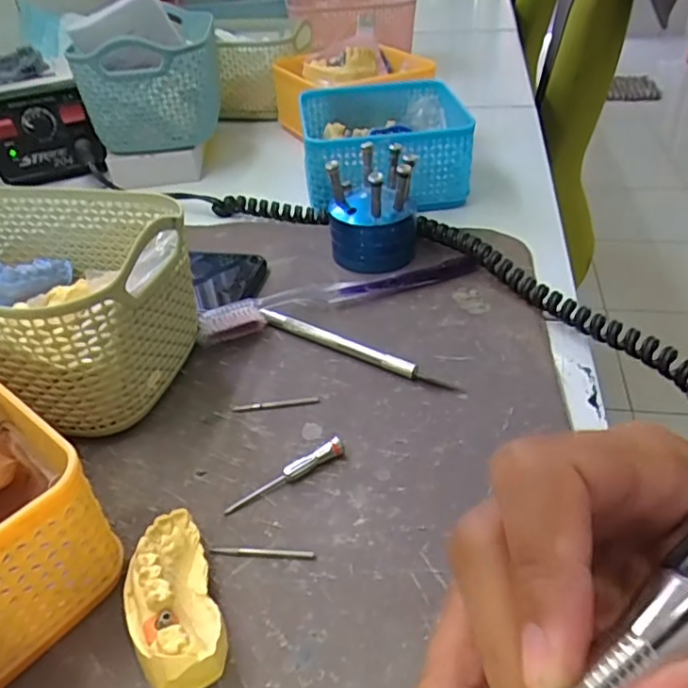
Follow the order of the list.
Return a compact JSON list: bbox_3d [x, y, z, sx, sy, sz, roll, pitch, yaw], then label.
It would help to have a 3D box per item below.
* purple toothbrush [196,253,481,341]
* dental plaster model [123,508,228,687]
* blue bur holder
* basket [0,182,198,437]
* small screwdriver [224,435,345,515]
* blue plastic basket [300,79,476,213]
[{"bbox_3d":[-0.001,-0.033,0.376,0.181,0.015,0.021,-17,40,-16],"label":"purple toothbrush"},{"bbox_3d":[-0.061,0.091,0.212,0.029,0.028,0.066,-16,40,-15],"label":"dental plaster model"},{"bbox_3d":[0.020,-0.094,0.409,0.058,0.068,0.062,1,38,7],"label":"blue bur holder"},{"bbox_3d":[-0.167,-0.020,0.318,0.171,0.085,0.114,6,39,13],"label":"basket"},{"bbox_3d":[-0.025,0.058,0.267,0.058,0.011,0.006,-24,42,-23],"label":"small screwdriver"},{"bbox_3d":[0.032,-0.167,0.504,0.130,0.061,0.139,-5,38,-2],"label":"blue plastic basket"}]

